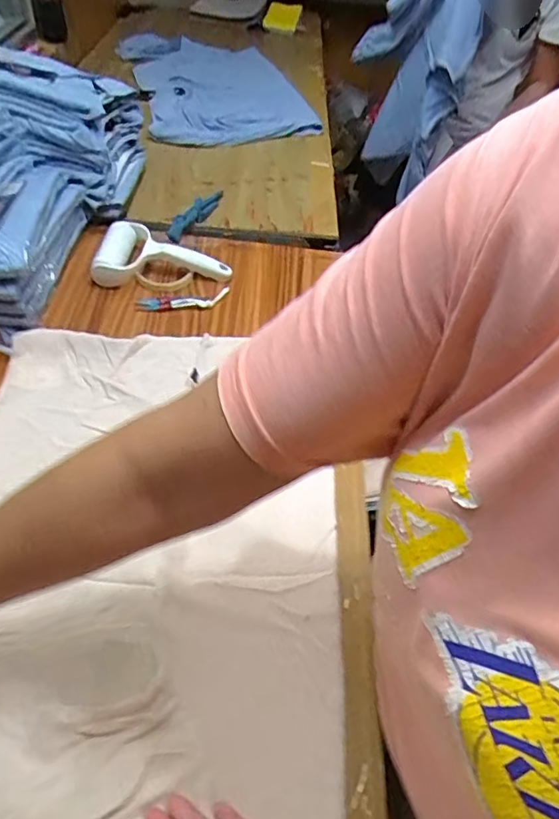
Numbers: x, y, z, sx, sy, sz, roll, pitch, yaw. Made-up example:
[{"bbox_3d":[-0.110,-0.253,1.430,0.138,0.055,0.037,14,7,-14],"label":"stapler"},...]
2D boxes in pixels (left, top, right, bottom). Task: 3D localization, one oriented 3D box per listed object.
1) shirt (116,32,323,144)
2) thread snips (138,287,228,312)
[{"bbox_3d":[-0.156,-0.800,1.292,0.375,0.040,0.677,-10,51,-15],"label":"shirt"},{"bbox_3d":[-0.134,-0.155,0.760,0.135,0.011,0.034,-15,51,-19],"label":"thread snips"}]

